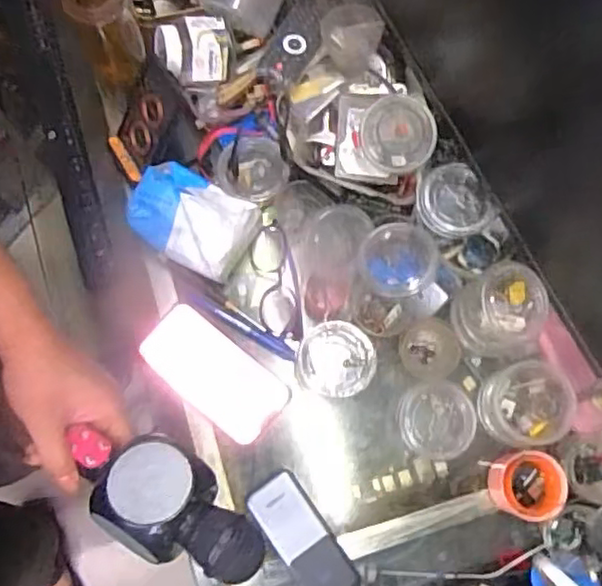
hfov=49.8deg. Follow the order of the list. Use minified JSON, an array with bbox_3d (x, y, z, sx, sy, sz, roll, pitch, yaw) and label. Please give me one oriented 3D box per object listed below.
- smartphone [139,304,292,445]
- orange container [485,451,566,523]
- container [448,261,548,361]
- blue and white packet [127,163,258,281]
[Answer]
[{"bbox_3d":[-0.093,0.085,0.682,0.155,0.008,0.077,39,78,7],"label":"smartphone"},{"bbox_3d":[0.227,0.195,0.660,0.064,0.051,0.065,0,76,-2],"label":"orange container"},{"bbox_3d":[0.196,0.021,0.650,0.083,0.073,0.080,0,76,-2],"label":"container"},{"bbox_3d":[-0.114,-0.081,0.681,0.121,0.054,0.091,32,77,6],"label":"blue and white packet"}]

